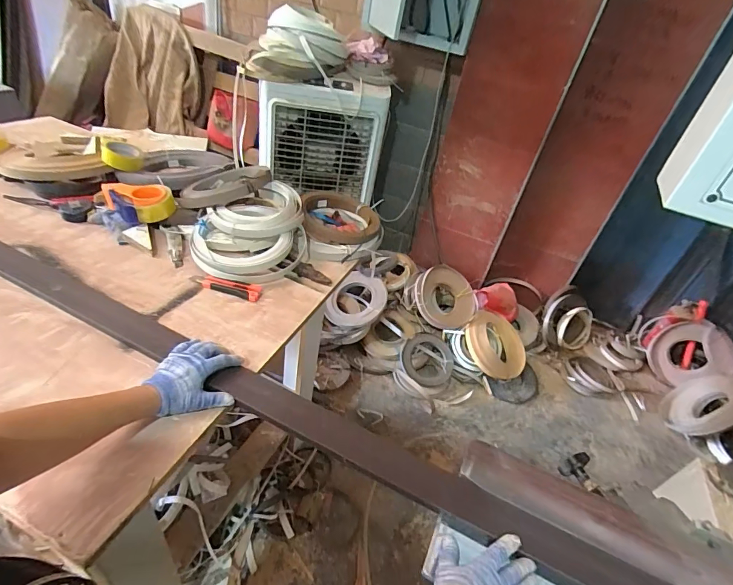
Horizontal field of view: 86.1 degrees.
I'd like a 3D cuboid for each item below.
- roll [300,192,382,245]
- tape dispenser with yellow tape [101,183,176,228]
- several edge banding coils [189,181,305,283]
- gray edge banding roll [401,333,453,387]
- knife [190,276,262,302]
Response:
[{"bbox_3d":[-0.066,-0.203,1.019,0.195,0.064,0.213,4,35,-3],"label":"roll"},{"bbox_3d":[-0.538,-0.217,0.935,0.120,0.063,0.150,-23,49,-38],"label":"tape dispenser with yellow tape"},{"bbox_3d":[-0.241,-0.130,0.858,0.257,0.097,0.206,-21,48,-36],"label":"several edge banding coils"},{"bbox_3d":[0.270,0.297,1.725,0.229,0.021,0.233,4,60,-9],"label":"gray edge banding roll"},{"bbox_3d":[-0.282,-0.010,0.785,0.144,0.019,0.033,15,37,4],"label":"knife"}]

